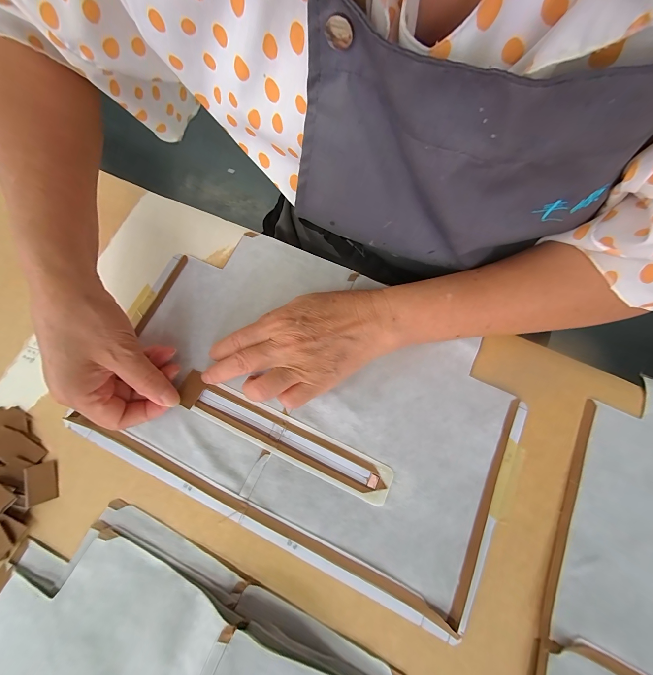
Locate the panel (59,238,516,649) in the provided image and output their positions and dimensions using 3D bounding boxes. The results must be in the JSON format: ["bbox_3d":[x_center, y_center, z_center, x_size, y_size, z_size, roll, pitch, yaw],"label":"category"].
[{"bbox_3d":[-0.017,0.045,0.266,0.357,0.010,0.240,24,73,8],"label":"panel"}]

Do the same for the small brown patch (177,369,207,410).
[{"bbox_3d":[-0.124,0.047,0.264,0.021,0.004,0.032,25,64,6],"label":"small brown patch"}]

